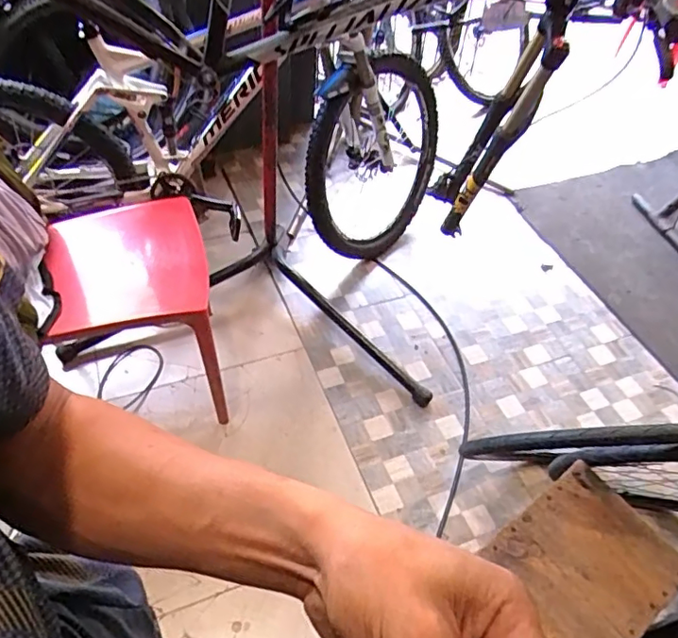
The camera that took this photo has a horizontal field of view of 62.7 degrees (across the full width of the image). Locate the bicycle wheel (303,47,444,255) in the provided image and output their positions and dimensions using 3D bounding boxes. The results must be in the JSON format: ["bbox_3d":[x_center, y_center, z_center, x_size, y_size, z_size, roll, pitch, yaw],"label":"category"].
[{"bbox_3d":[0.127,-0.534,1.895,0.653,0.646,0.162,-16,38,-39],"label":"bicycle wheel"}]

